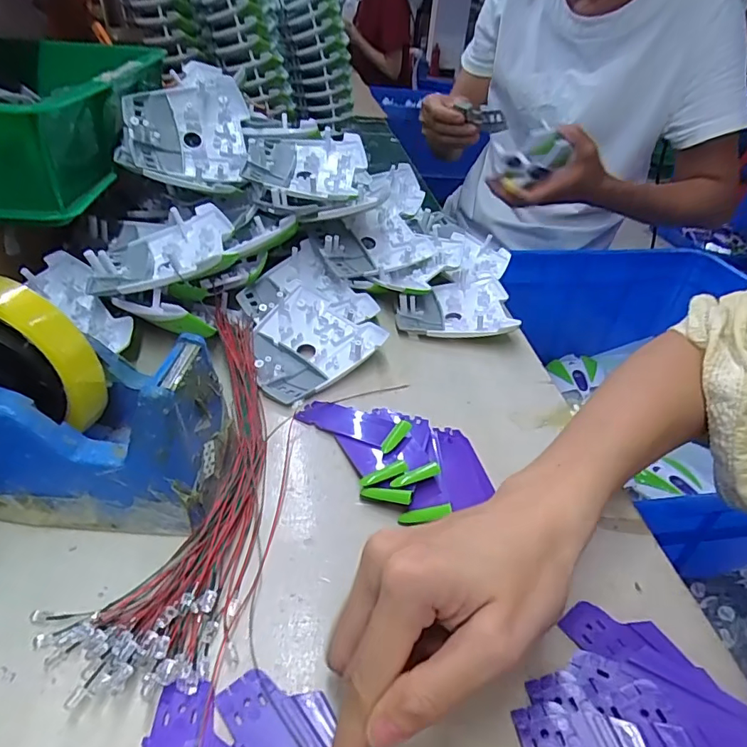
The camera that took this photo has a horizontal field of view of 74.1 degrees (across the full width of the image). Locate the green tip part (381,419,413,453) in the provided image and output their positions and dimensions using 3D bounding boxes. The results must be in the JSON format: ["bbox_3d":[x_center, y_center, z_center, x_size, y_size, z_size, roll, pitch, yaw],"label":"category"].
[{"bbox_3d":[0.015,0.042,0.330,0.010,0.004,0.027,28,58,25],"label":"green tip part"}]

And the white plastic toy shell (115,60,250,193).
[{"bbox_3d":[-0.173,-0.232,0.461,0.104,0.124,0.026,8,-9,-25],"label":"white plastic toy shell"}]

